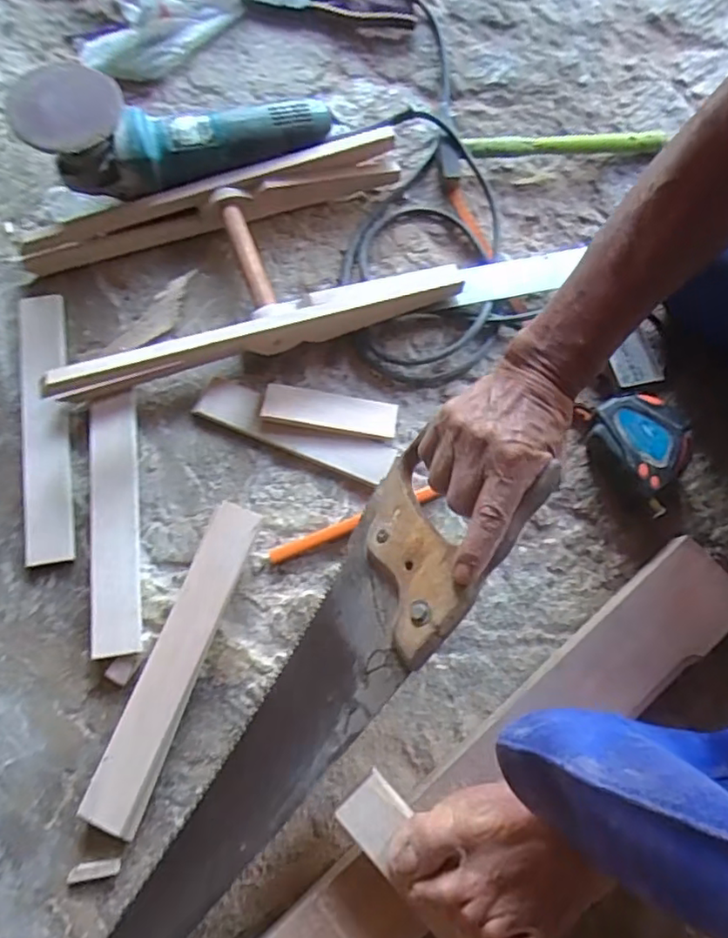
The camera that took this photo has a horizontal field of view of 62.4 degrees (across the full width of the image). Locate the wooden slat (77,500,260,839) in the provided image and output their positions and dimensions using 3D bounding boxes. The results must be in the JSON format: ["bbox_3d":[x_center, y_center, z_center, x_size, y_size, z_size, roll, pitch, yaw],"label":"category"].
[{"bbox_3d":[-0.144,0.144,0.460,0.039,0.009,0.246,19,77,4],"label":"wooden slat"}]

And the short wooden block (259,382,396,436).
[{"bbox_3d":[-0.029,-0.052,0.534,0.117,0.019,0.035,7,73,1],"label":"short wooden block"}]

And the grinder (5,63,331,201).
[{"bbox_3d":[-0.163,-0.308,0.555,0.277,0.083,0.080,-12,73,-18],"label":"grinder"}]

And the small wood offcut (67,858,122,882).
[{"bbox_3d":[-0.196,0.292,0.438,0.037,0.007,0.011,-9,74,-3],"label":"small wood offcut"}]

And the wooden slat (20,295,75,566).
[{"bbox_3d":[-0.278,-0.040,0.527,0.039,0.014,0.245,-8,74,-3],"label":"wooden slat"}]

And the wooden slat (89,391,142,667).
[{"bbox_3d":[-0.207,0.042,0.501,0.038,0.017,0.216,-7,73,-3],"label":"wooden slat"}]

